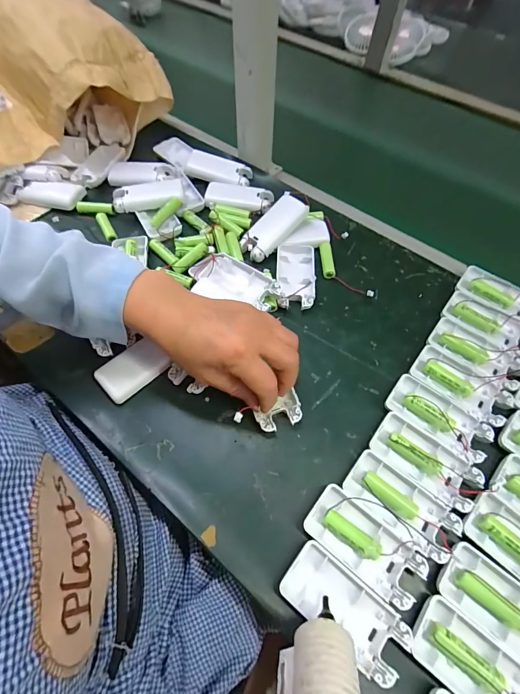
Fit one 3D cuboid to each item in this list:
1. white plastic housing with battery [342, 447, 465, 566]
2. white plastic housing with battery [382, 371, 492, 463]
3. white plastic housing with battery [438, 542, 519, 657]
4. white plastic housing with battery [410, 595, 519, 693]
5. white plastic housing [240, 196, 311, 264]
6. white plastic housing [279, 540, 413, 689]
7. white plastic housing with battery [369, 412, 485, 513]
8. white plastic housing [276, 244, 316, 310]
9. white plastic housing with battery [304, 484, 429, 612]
[{"bbox_3d":[0.121,0.134,0.298,0.092,0.011,0.045,35,67,17],"label":"white plastic housing with battery"},{"bbox_3d":[0.171,0.066,0.333,0.093,0.013,0.047,33,66,16],"label":"white plastic housing with battery"},{"bbox_3d":[0.185,0.197,0.262,0.093,0.015,0.045,34,66,17],"label":"white plastic housing with battery"},{"bbox_3d":[0.155,0.229,0.245,0.094,0.015,0.043,37,67,18],"label":"white plastic housing with battery"},{"bbox_3d":[0.019,-0.155,0.447,0.043,0.022,0.101,39,81,19],"label":"white plastic housing"},{"bbox_3d":[0.063,0.198,0.264,0.094,0.014,0.045,36,67,18],"label":"white plastic housing"},{"bbox_3d":[0.150,0.102,0.315,0.093,0.016,0.046,36,67,17],"label":"white plastic housing with battery"},{"bbox_3d":[0.043,-0.087,0.420,0.047,0.022,0.094,4,61,1],"label":"white plastic housing"},{"bbox_3d":[0.085,0.160,0.284,0.093,0.014,0.046,35,67,17],"label":"white plastic housing with battery"}]

